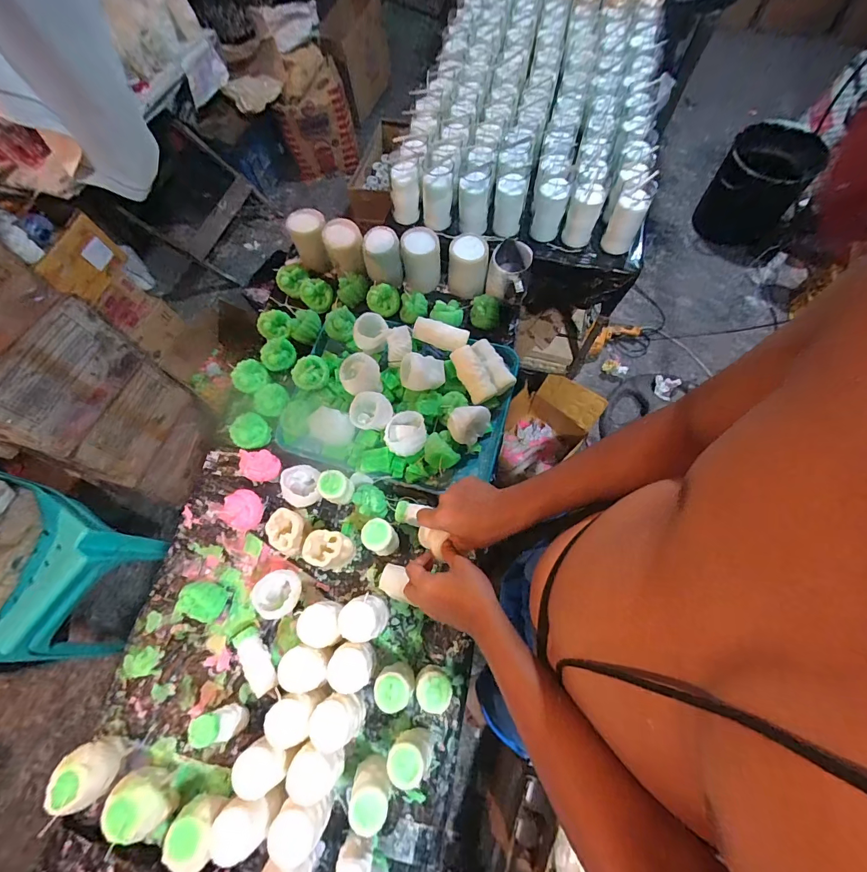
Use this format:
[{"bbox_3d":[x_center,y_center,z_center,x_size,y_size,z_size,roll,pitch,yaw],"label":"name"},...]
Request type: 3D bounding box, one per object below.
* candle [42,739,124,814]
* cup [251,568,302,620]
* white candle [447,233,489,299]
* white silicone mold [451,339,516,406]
[{"bbox_3d":[-0.506,0.496,0.590,0.070,0.083,0.071,-1,70,2],"label":"candle"},{"bbox_3d":[-0.267,0.270,0.681,0.087,0.057,0.074,-3,70,1],"label":"cup"},{"bbox_3d":[0.074,-0.370,0.872,0.083,0.112,0.081,2,70,3],"label":"white candle"},{"bbox_3d":[0.096,-0.128,0.804,0.098,0.050,0.113,-25,77,-30],"label":"white silicone mold"}]

